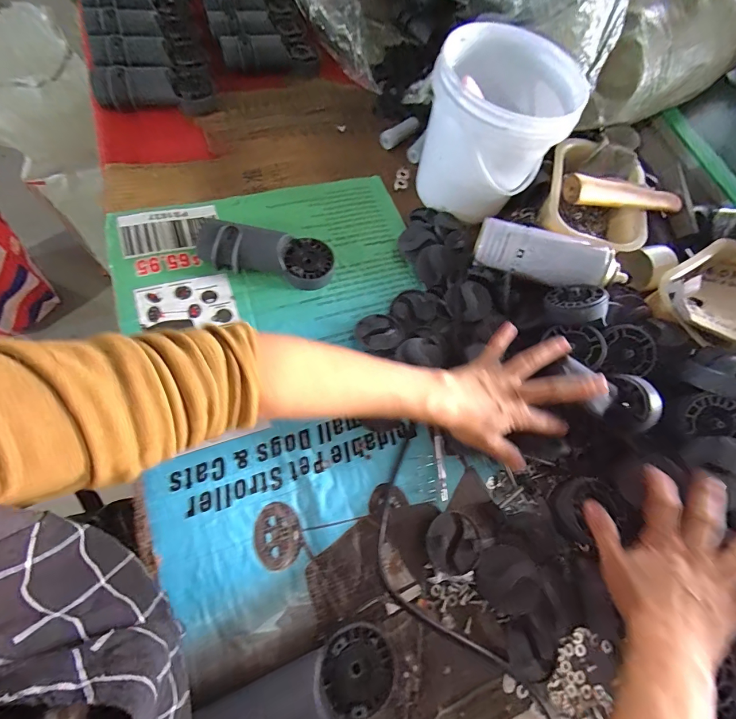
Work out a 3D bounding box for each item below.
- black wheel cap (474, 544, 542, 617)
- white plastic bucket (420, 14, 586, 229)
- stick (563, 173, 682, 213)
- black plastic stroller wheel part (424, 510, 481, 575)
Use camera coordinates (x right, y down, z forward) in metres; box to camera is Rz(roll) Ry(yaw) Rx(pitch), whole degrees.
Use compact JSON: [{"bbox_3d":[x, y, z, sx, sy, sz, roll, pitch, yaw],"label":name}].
[{"bbox_3d":[0.134,0.209,0.344,0.058,0.017,0.052,-17,71,-15],"label":"black wheel cap"},{"bbox_3d":[0.166,-0.315,0.491,0.167,0.161,0.177,3,67,-7],"label":"white plastic bucket"},{"bbox_3d":[0.325,-0.202,0.450,0.290,0.018,0.027,-12,66,-32],"label":"stick"},{"bbox_3d":[0.086,0.180,0.355,0.055,0.019,0.054,3,67,-7],"label":"black plastic stroller wheel part"}]

